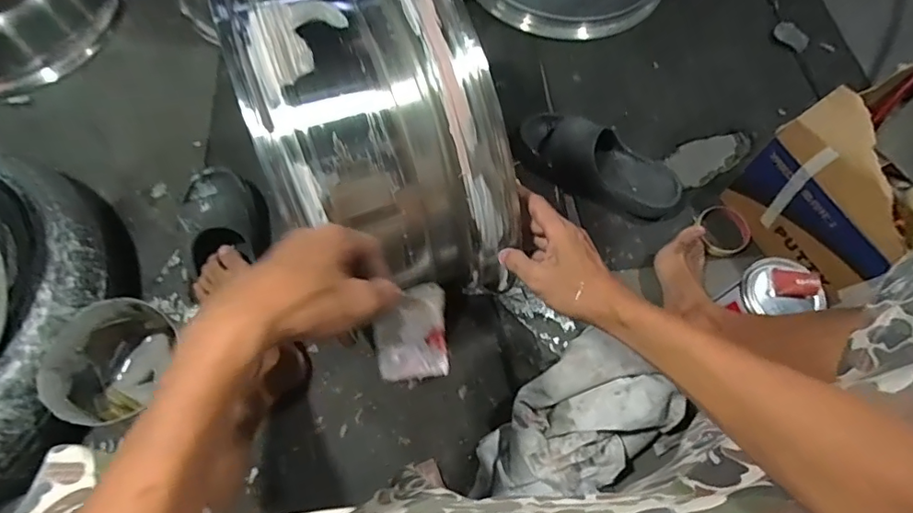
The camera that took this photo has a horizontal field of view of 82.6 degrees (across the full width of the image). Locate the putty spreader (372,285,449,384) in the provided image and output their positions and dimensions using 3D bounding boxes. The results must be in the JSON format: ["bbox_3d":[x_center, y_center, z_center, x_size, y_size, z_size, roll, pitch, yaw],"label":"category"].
[{"bbox_3d":[-0.034,0.058,0.398,0.056,0.005,0.069,-1,81,-25],"label":"putty spreader"}]

